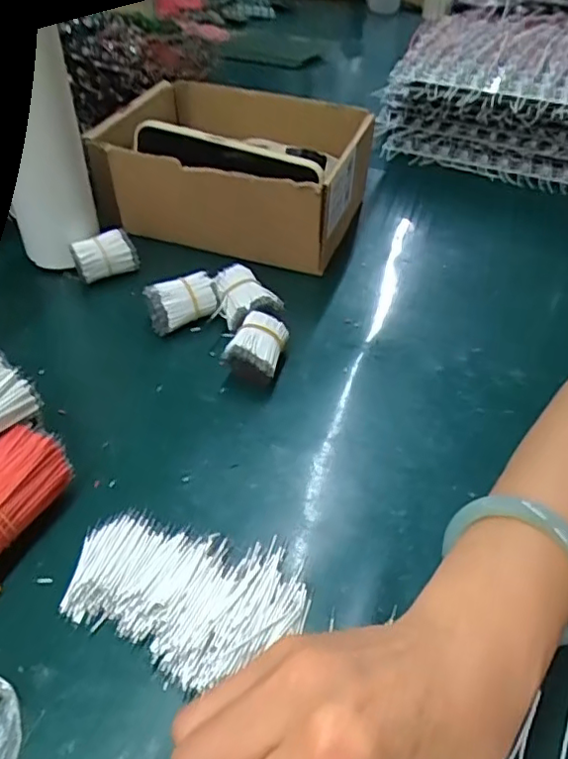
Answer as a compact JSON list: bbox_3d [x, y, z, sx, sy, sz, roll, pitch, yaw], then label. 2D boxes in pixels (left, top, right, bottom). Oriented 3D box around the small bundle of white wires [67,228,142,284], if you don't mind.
[{"bbox_3d":[-0.150,-0.101,0.499,0.049,0.034,0.026,-28,49,-28],"label":"small bundle of white wires"}]

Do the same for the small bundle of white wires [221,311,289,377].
[{"bbox_3d":[-0.018,-0.020,0.421,0.035,0.028,0.052,12,43,11],"label":"small bundle of white wires"}]

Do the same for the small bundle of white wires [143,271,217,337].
[{"bbox_3d":[-0.079,-0.059,0.459,0.050,0.030,0.033,-19,45,-21],"label":"small bundle of white wires"}]

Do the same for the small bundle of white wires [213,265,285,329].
[{"bbox_3d":[-0.029,-0.064,0.464,0.044,0.030,0.050,-15,44,-18],"label":"small bundle of white wires"}]

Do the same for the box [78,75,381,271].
[{"bbox_3d":[-0.041,-0.205,0.571,0.233,0.101,0.212,15,44,15],"label":"box"}]

